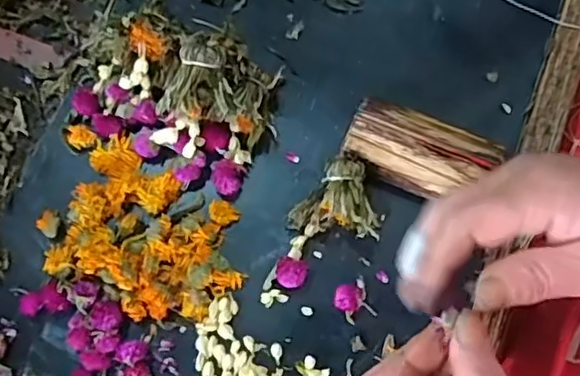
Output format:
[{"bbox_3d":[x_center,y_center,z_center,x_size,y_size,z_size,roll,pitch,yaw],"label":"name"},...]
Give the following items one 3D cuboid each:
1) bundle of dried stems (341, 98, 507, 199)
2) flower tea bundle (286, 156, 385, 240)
[{"bbox_3d":[0.085,-0.024,0.390,0.091,0.039,0.048,23,75,8],"label":"bundle of dried stems"},{"bbox_3d":[0.032,0.006,0.385,0.059,0.037,0.048,10,73,5],"label":"flower tea bundle"}]

